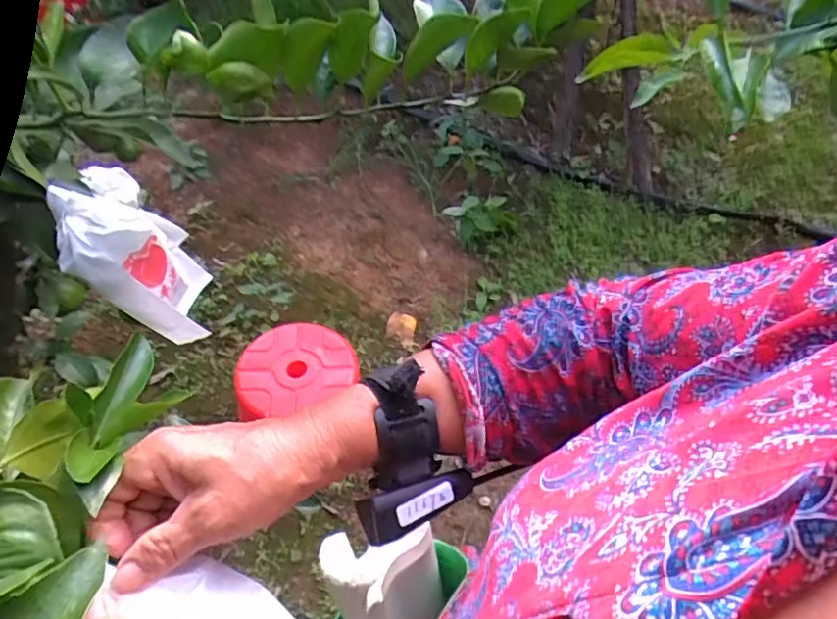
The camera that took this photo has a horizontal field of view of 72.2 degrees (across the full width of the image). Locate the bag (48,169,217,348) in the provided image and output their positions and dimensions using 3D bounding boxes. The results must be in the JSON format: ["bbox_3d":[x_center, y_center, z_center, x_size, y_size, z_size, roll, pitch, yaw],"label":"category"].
[{"bbox_3d":[-0.243,-0.038,0.494,0.087,0.143,0.107,-15,48,-12],"label":"bag"}]

